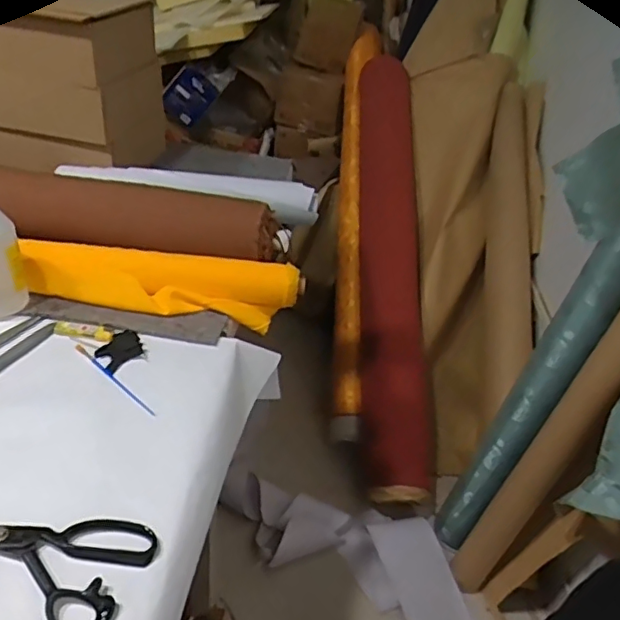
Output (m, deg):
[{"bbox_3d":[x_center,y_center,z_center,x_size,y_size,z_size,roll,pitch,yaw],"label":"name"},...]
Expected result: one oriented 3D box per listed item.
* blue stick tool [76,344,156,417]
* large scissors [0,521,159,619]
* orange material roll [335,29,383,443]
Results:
[{"bbox_3d":[-0.242,0.085,0.710,0.163,0.004,0.009,32,44,28],"label":"blue stick tool"},{"bbox_3d":[-0.270,0.212,0.519,0.240,0.011,0.101,14,36,9],"label":"large scissors"},{"bbox_3d":[0.156,-0.375,1.869,0.128,0.112,1.586,5,64,-3],"label":"orange material roll"}]

